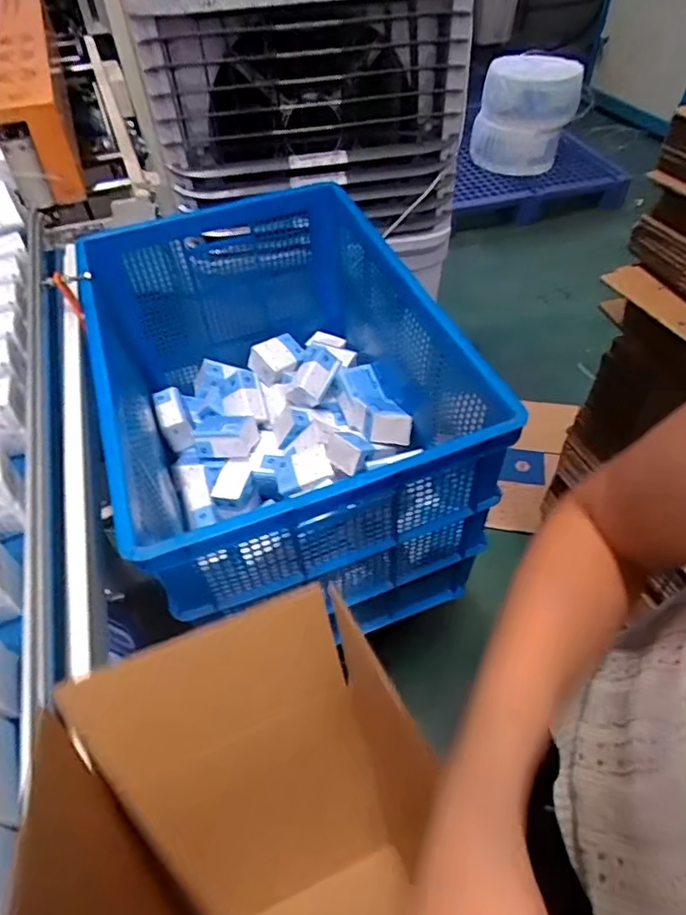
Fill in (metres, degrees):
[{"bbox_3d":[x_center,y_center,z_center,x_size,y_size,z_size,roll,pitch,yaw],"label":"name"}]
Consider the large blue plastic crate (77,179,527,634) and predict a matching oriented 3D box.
[{"bbox_3d":[-0.125,-0.118,1.099,0.568,0.464,0.808,-18,50,-12],"label":"large blue plastic crate"}]

